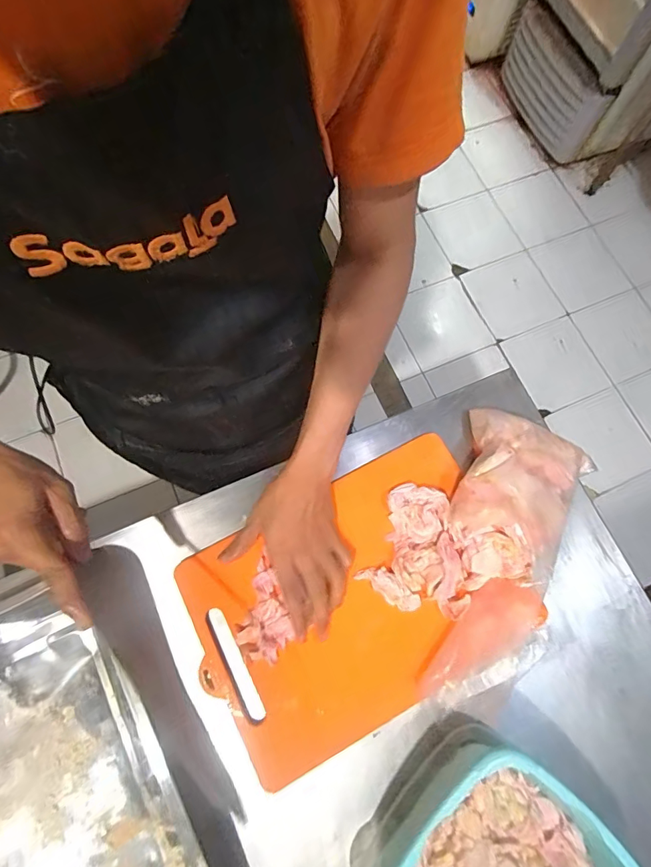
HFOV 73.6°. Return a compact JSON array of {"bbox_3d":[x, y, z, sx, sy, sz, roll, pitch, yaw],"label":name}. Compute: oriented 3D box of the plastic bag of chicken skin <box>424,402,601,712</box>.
[{"bbox_3d":[0.196,0.131,0.468,0.125,0.071,0.312,16,74,3],"label":"plastic bag of chicken skin"}]

